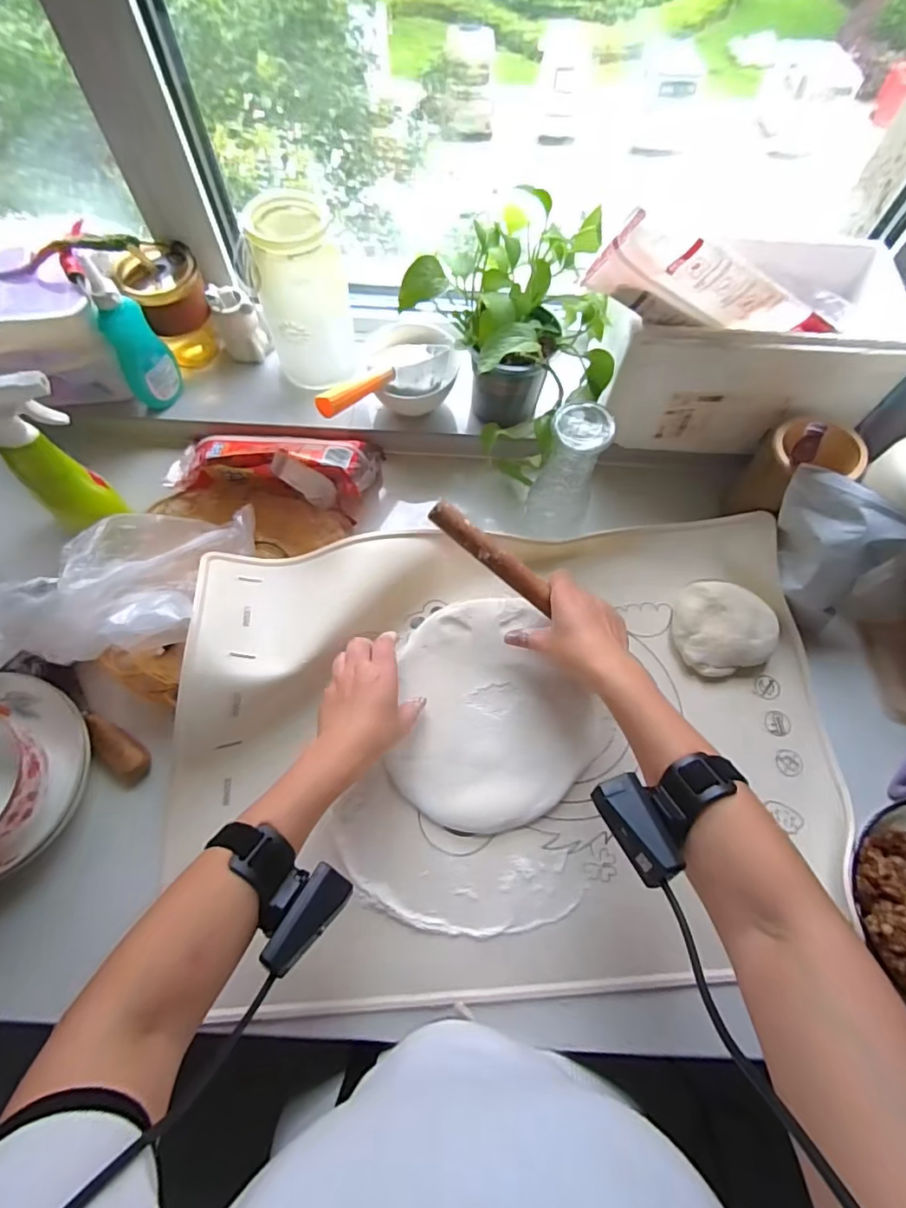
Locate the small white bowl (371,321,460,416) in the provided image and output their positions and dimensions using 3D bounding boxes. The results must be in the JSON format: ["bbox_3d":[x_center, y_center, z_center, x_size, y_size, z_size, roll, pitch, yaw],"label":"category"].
[{"bbox_3d":[-0.046,-0.272,0.645,0.100,0.060,0.096,1,67,-1],"label":"small white bowl"}]

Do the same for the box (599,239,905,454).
[{"bbox_3d":[0.314,-0.284,0.606,0.285,0.144,0.170,3,67,0],"label":"box"}]

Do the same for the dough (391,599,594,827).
[{"bbox_3d":[0.045,0.105,0.563,0.194,0.019,0.229,6,67,1],"label":"dough"}]

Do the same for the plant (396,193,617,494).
[{"bbox_3d":[0.075,-0.262,0.576,0.178,0.185,0.190,33,70,12],"label":"plant"}]

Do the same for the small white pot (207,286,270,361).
[{"bbox_3d":[-0.257,-0.335,0.663,0.049,0.091,0.055,-22,69,-10],"label":"small white pot"}]

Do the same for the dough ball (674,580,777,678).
[{"bbox_3d":[0.289,0.028,0.586,0.099,0.046,0.091,1,67,-1],"label":"dough ball"}]

